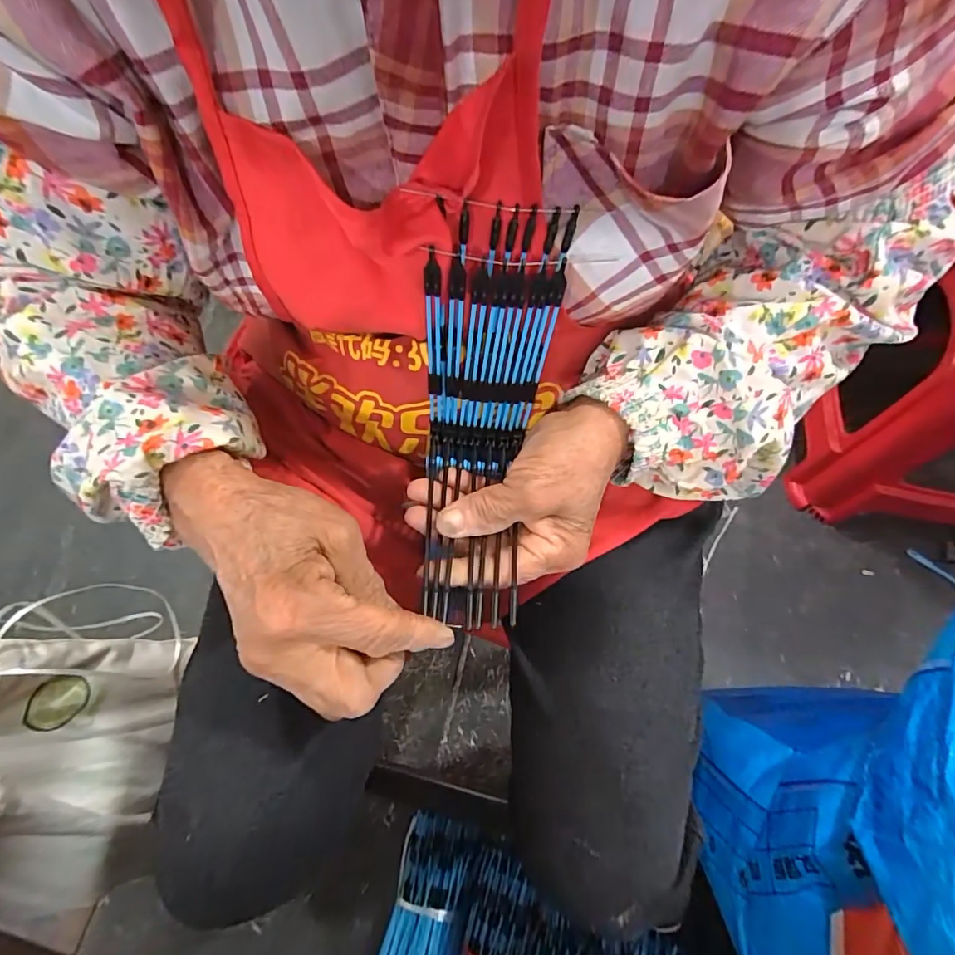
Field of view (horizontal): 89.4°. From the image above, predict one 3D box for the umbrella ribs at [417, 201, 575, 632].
[{"bbox_3d":[-0.002,-0.022,0.236,0.066,0.118,0.165,9,66,7],"label":"umbrella ribs"}]

